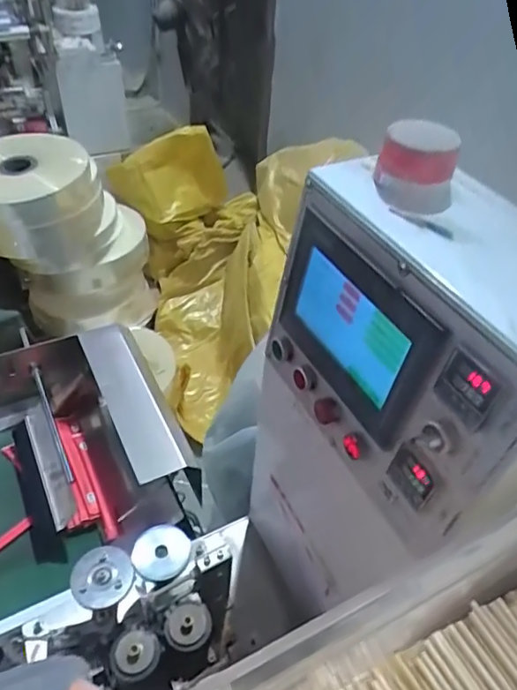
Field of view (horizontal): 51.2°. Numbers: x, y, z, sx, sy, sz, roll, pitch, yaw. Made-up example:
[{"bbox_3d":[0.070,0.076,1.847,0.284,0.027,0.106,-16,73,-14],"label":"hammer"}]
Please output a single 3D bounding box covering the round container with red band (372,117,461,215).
[{"bbox_3d":[0.141,-0.158,0.476,0.069,0.059,0.061,12,46,7],"label":"round container with red band"}]

